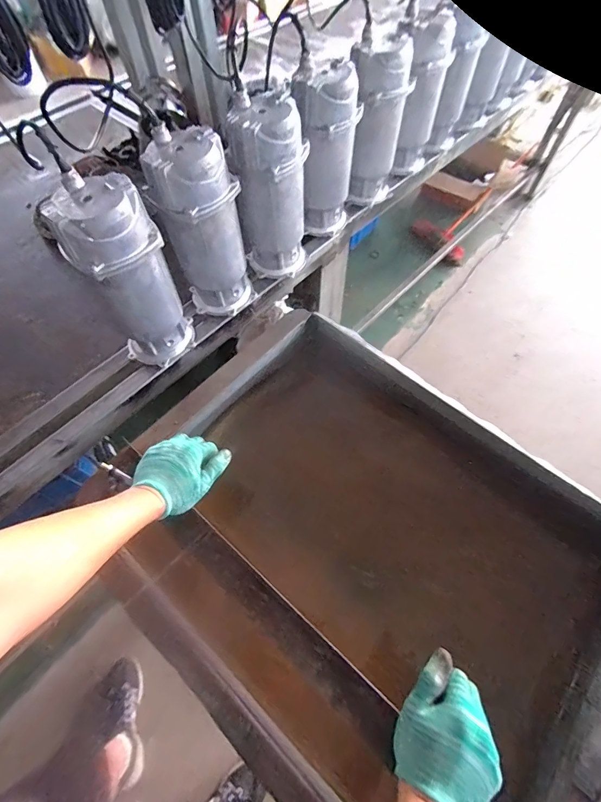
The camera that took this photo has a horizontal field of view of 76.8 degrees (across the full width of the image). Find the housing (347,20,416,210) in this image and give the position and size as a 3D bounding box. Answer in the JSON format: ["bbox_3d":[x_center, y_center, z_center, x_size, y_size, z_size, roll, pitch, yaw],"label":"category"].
[{"bbox_3d":[0.168,-0.617,0.853,0.122,0.301,0.122,-14,61,-6],"label":"housing"}]

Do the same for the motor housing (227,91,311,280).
[{"bbox_3d":[-0.055,-0.379,0.731,0.124,0.293,0.124,-4,60,-1],"label":"motor housing"}]

